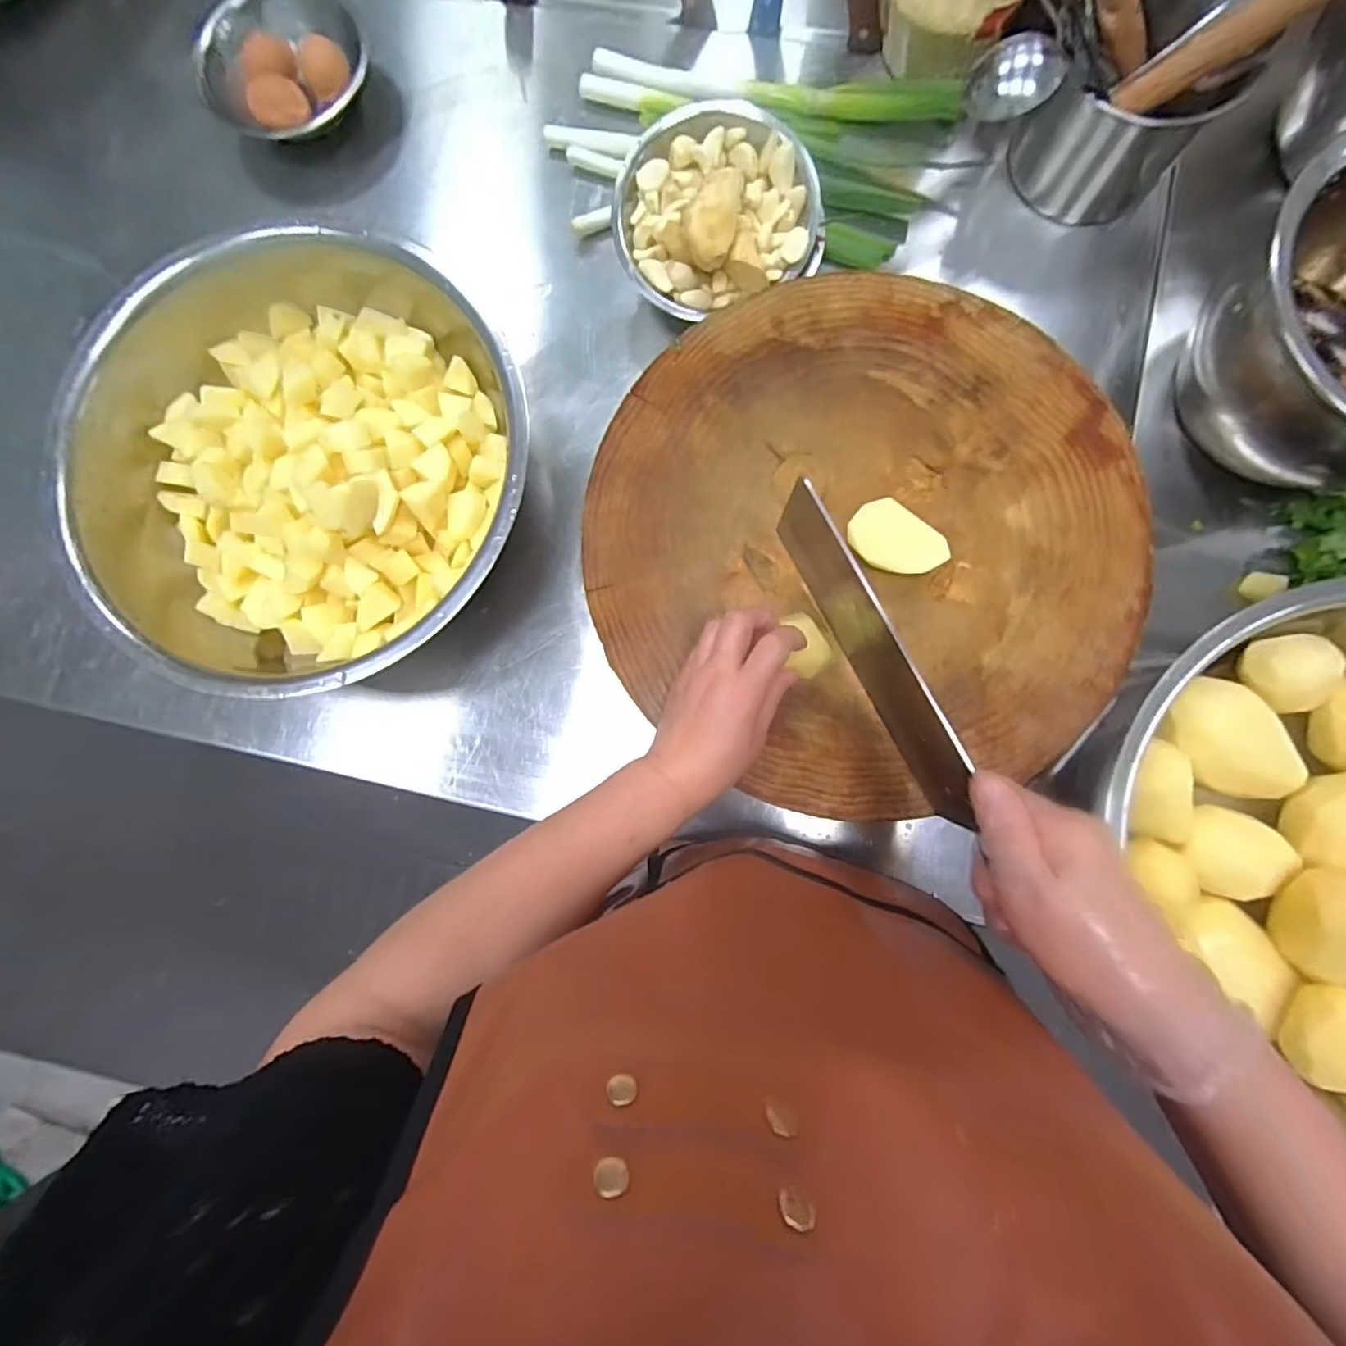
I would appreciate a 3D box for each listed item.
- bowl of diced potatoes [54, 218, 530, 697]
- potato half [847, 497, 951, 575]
[{"bbox_3d":[-0.299,-0.169,0.507,0.380,0.117,0.360,0,84,3],"label":"bowl of diced potatoes"},{"bbox_3d":[0.160,-0.093,0.435,0.068,0.020,0.047,40,88,6],"label":"potato half"}]

